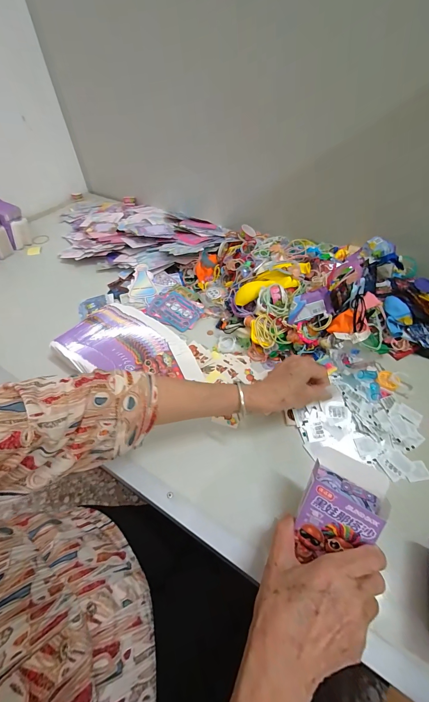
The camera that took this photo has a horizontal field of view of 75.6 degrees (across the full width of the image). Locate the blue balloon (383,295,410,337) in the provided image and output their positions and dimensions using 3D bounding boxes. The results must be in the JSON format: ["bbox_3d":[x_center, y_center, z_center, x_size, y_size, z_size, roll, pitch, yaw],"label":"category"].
[{"bbox_3d":[0.324,-0.062,0.494,0.038,0.020,0.080,9,73,9],"label":"blue balloon"}]

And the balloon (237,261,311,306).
[{"bbox_3d":[0.103,-0.125,0.494,0.144,0.027,0.048,-24,54,2],"label":"balloon"}]

